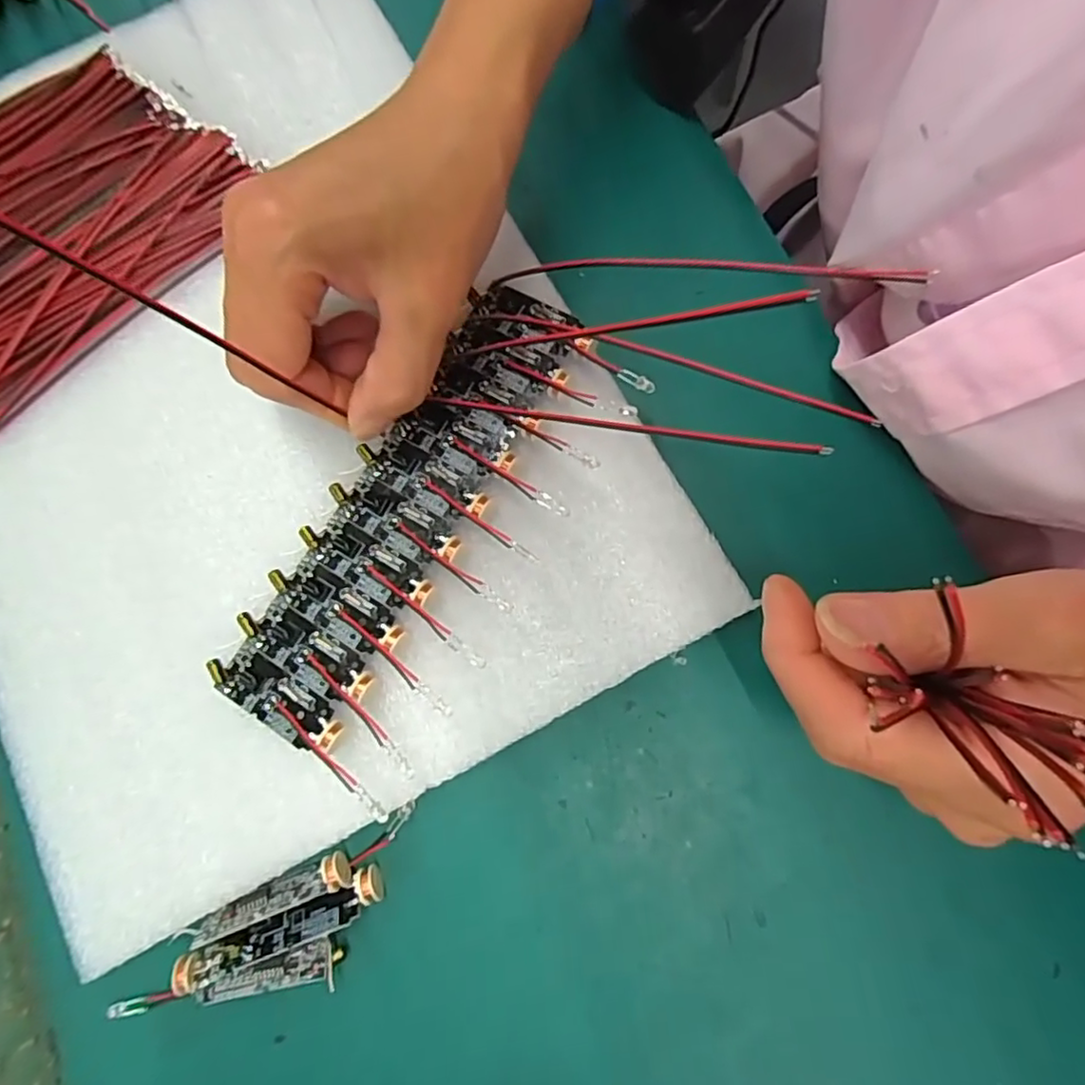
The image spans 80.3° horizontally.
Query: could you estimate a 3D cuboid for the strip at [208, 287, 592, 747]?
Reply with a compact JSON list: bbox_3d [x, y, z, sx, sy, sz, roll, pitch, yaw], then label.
[{"bbox_3d":[-0.040,-0.013,0.199,0.045,0.009,0.153,31,81,9],"label":"strip"}]

